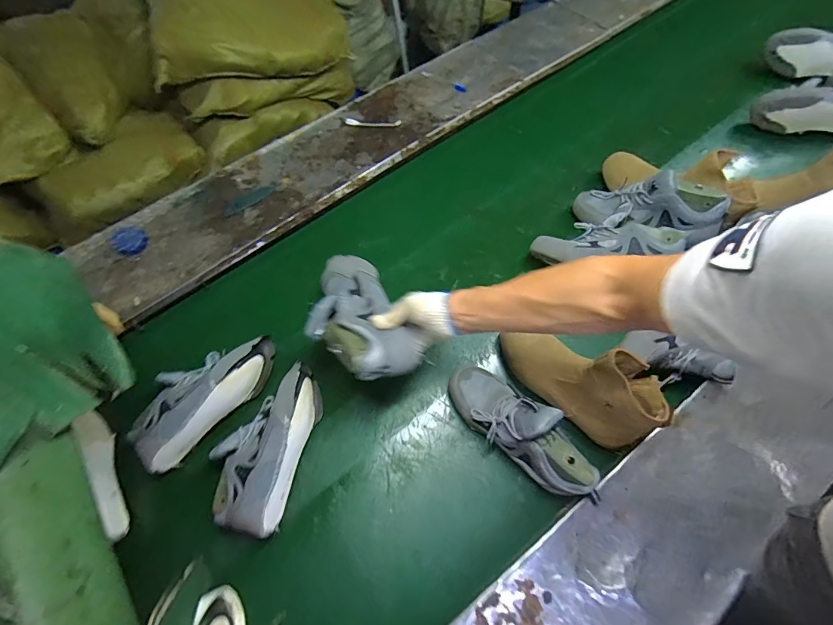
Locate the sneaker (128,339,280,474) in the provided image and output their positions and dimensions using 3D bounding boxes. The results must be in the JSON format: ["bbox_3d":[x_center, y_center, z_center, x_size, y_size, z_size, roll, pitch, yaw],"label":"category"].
[{"bbox_3d":[-0.391,0.136,0.731,0.127,0.089,0.276,39,73,18],"label":"sneaker"}]

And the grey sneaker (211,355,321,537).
[{"bbox_3d":[-0.259,0.220,0.693,0.126,0.093,0.275,11,66,8],"label":"grey sneaker"}]

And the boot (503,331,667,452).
[{"bbox_3d":[0.272,0.106,0.690,0.276,0.141,0.104,35,72,17],"label":"boot"}]

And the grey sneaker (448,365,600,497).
[{"bbox_3d":[0.168,0.186,0.665,0.093,0.105,0.268,-43,57,-16],"label":"grey sneaker"}]

